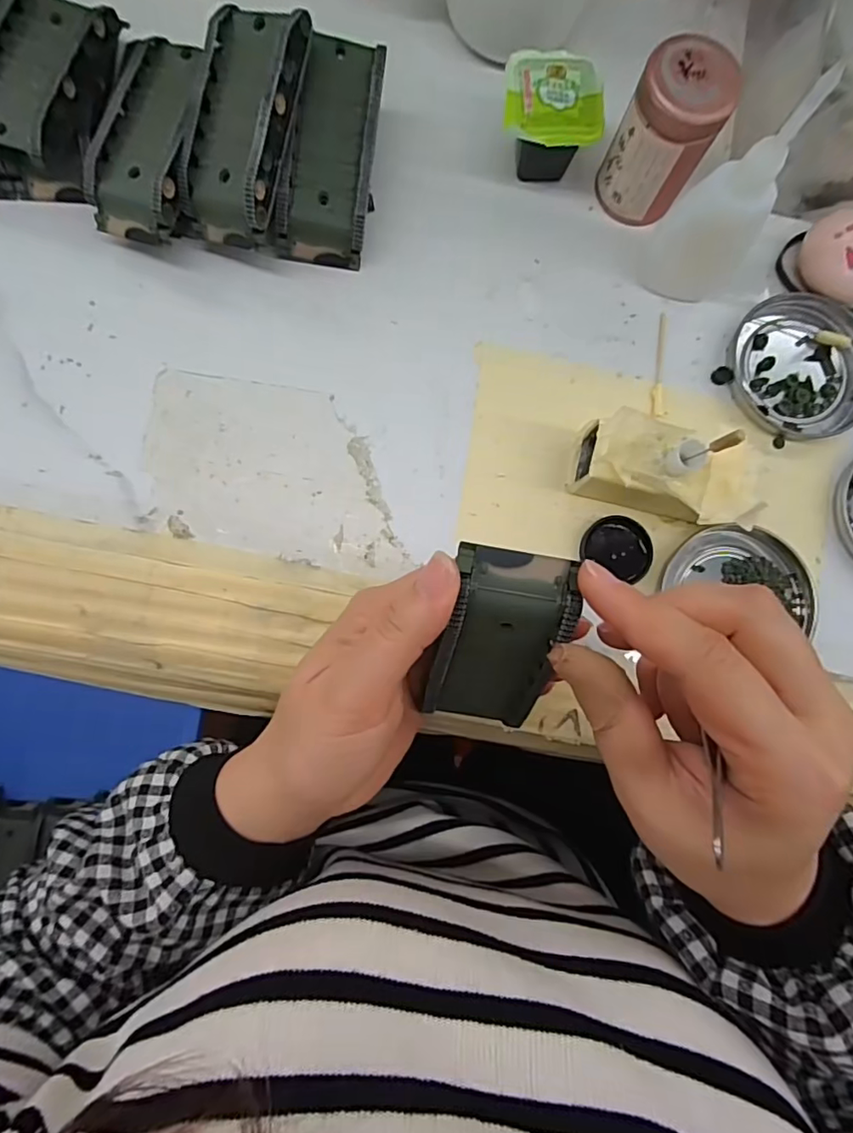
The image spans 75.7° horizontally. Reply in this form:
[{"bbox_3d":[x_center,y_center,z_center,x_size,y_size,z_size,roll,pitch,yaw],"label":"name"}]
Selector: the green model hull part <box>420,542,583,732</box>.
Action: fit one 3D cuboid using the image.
[{"bbox_3d":[0.026,0.032,0.206,0.043,0.088,0.019,7,46,-2],"label":"green model hull part"}]

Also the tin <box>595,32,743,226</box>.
[{"bbox_3d":[0.118,-0.214,0.275,0.043,0.066,0.040,0,85,-3],"label":"tin"}]

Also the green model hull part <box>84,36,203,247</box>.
[{"bbox_3d":[-0.134,-0.209,0.273,0.045,0.038,0.095,15,84,-2],"label":"green model hull part"}]

